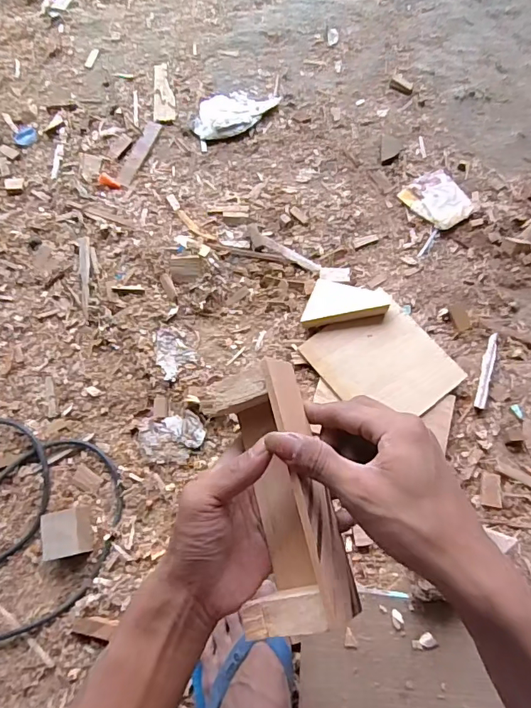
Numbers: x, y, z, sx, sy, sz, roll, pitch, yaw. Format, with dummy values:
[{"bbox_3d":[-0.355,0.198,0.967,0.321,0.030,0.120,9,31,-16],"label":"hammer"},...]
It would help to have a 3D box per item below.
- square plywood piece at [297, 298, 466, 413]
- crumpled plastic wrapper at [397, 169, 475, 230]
[{"bbox_3d":[0.147,0.008,0.606,0.141,0.012,0.159,-34,66,-10],"label":"square plywood piece"},{"bbox_3d":[0.256,-0.228,0.706,0.082,0.013,0.094,-31,72,-8],"label":"crumpled plastic wrapper"}]

